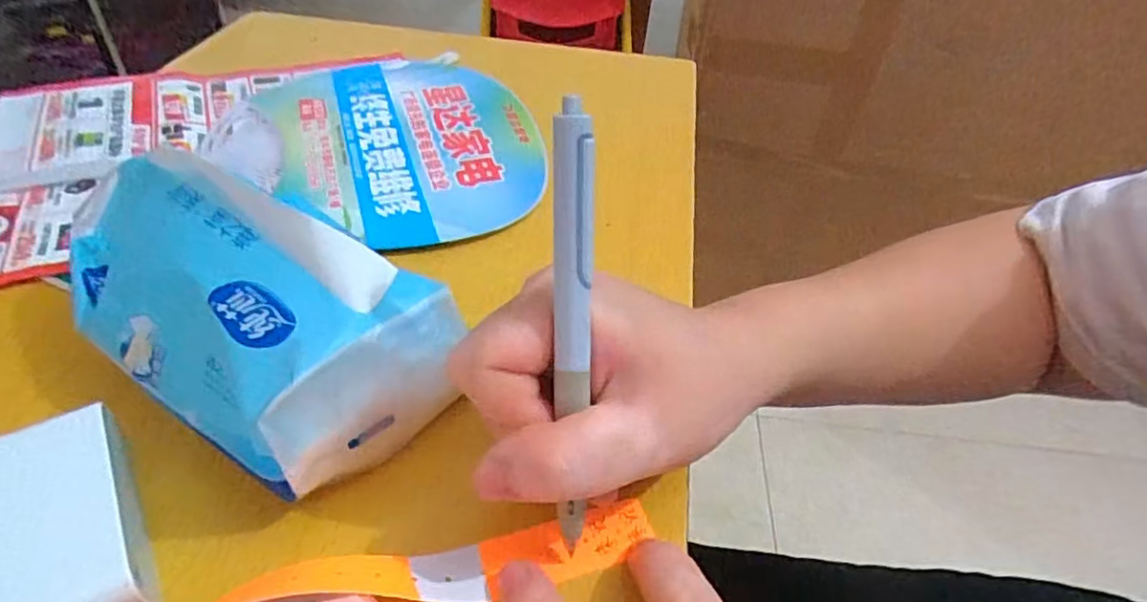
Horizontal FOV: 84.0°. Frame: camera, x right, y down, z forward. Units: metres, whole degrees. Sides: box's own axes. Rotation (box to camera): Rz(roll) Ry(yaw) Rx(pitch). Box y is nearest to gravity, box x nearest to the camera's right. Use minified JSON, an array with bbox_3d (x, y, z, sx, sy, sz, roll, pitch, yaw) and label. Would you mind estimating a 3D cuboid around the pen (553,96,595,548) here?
[{"bbox_3d":[0.000,0.010,0.192,0.011,0.133,0.010,-2,15,-7],"label":"pen"}]

